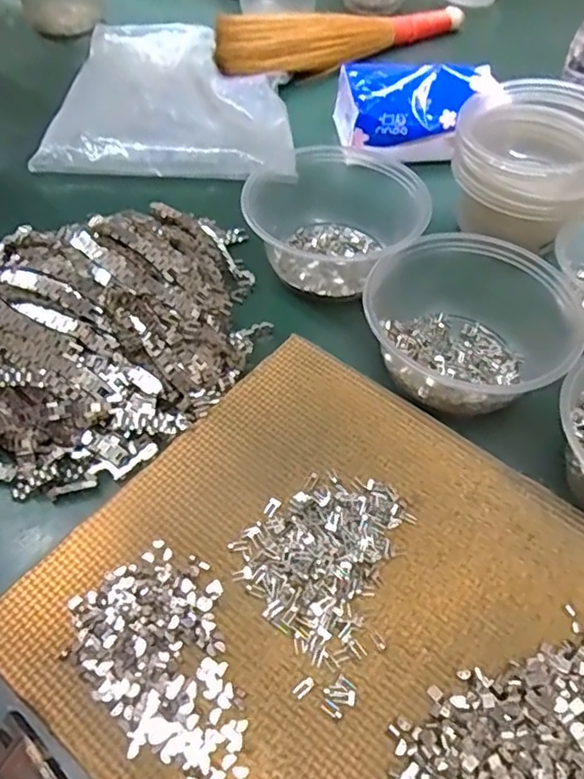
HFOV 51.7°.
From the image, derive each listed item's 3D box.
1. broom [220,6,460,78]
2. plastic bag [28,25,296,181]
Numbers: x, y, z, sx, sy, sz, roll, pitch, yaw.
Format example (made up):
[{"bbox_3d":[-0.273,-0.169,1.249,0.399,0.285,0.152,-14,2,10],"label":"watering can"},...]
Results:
[{"bbox_3d":[0.057,-0.404,0.671,0.313,0.060,0.064,-29,59,-20],"label":"broom"},{"bbox_3d":[-0.112,-0.304,0.611,0.228,0.024,0.251,3,54,2],"label":"plastic bag"}]

